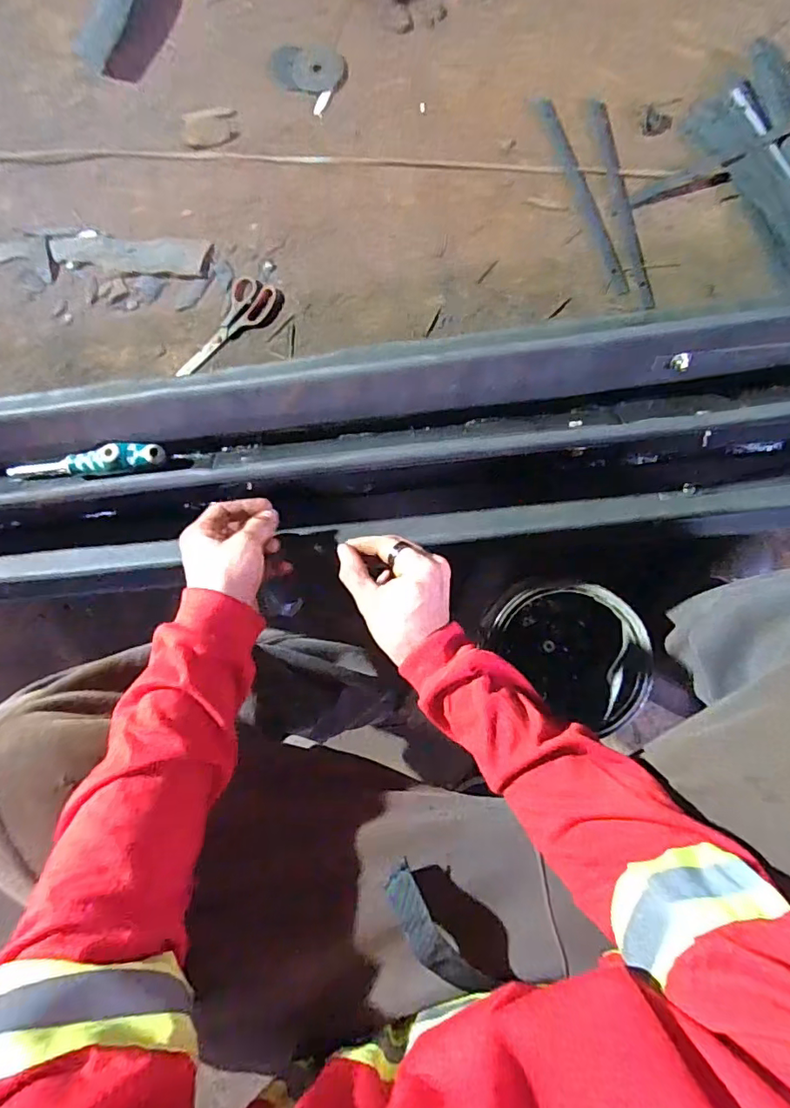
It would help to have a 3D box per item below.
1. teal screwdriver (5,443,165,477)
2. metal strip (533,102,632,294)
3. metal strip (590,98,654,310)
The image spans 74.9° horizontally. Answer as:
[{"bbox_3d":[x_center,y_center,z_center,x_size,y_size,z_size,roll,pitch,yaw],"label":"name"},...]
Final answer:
[{"bbox_3d":[-0.314,-0.092,0.522,0.171,0.035,0.026,-3,85,5],"label":"teal screwdriver"},{"bbox_3d":[0.278,-0.544,0.771,0.030,0.008,0.340,-18,85,5],"label":"metal strip"},{"bbox_3d":[0.339,-0.528,0.765,0.024,0.010,0.350,-10,86,6],"label":"metal strip"}]

